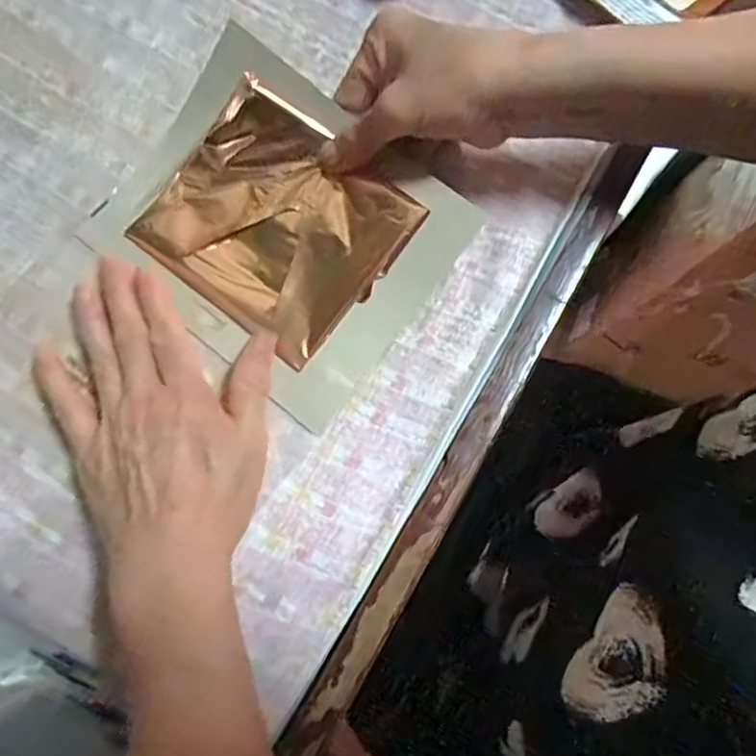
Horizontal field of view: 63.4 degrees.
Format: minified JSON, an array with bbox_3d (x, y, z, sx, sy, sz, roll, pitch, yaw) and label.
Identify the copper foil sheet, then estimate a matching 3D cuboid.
[{"bbox_3d":[-0.062,-0.094,0.366,0.137,0.027,0.119,38,82,7],"label":"copper foil sheet"}]

